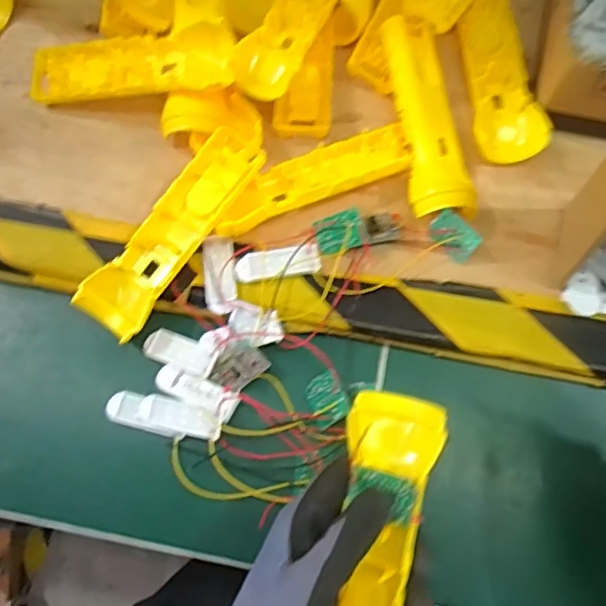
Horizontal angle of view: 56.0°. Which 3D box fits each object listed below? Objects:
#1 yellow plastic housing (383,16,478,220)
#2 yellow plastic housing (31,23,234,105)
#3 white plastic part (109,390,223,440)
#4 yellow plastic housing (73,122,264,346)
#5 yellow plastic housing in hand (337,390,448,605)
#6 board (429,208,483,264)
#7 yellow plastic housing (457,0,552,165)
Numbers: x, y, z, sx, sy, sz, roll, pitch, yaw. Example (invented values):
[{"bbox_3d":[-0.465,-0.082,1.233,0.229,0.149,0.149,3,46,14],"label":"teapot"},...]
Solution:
[{"bbox_3d":[0.091,-0.139,0.421,0.046,0.027,0.155,-7,72,-1],"label":"yellow plastic housing"},{"bbox_3d":[-0.132,-0.179,0.433,0.161,0.025,0.044,0,72,14],"label":"yellow plastic housing"},{"bbox_3d":[-0.093,0.076,0.380,0.079,0.008,0.024,13,73,5],"label":"white plastic part"},{"bbox_3d":[-0.090,-0.052,0.409,0.046,0.035,0.168,34,76,11],"label":"yellow plastic housing"},{"bbox_3d":[0.039,0.134,0.313,0.047,0.018,0.166,11,91,5],"label":"yellow plastic housing in hand"},{"bbox_3d":[0.107,-0.047,0.404,0.036,0.005,0.024,44,111,7],"label":"board"},{"bbox_3d":[0.152,-0.182,0.452,0.050,0.023,0.158,-6,72,-1],"label":"yellow plastic housing"}]

